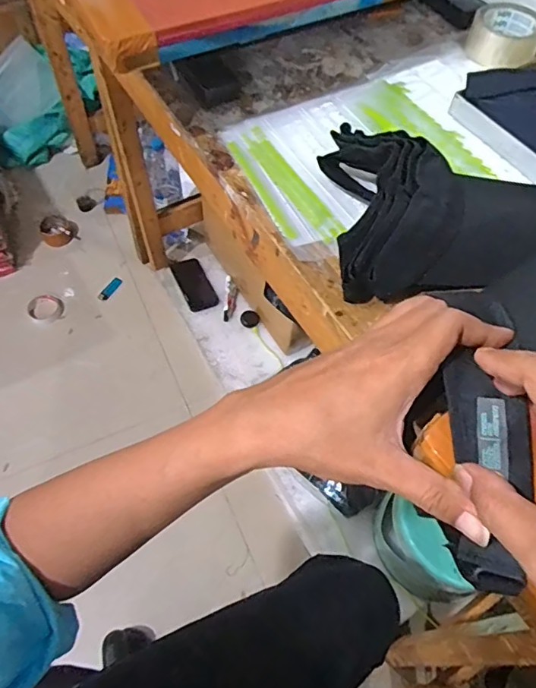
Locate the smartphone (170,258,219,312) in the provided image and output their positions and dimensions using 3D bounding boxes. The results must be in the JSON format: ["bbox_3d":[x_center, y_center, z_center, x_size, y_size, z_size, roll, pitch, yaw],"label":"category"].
[{"bbox_3d":[-0.200,-0.159,1.396,0.083,0.014,0.170,-27,67,-5],"label":"smartphone"}]

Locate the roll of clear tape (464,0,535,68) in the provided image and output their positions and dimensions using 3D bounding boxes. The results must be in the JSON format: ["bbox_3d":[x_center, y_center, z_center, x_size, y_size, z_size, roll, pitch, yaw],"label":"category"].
[{"bbox_3d":[0.346,-0.447,0.749,0.104,0.039,0.112,21,61,10],"label":"roll of clear tape"}]

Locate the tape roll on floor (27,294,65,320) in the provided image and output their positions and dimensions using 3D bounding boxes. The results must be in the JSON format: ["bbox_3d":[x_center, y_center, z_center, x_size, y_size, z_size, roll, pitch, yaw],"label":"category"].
[{"bbox_3d":[-0.586,-0.094,1.360,0.091,0.029,0.082,32,63,16],"label":"tape roll on floor"}]

